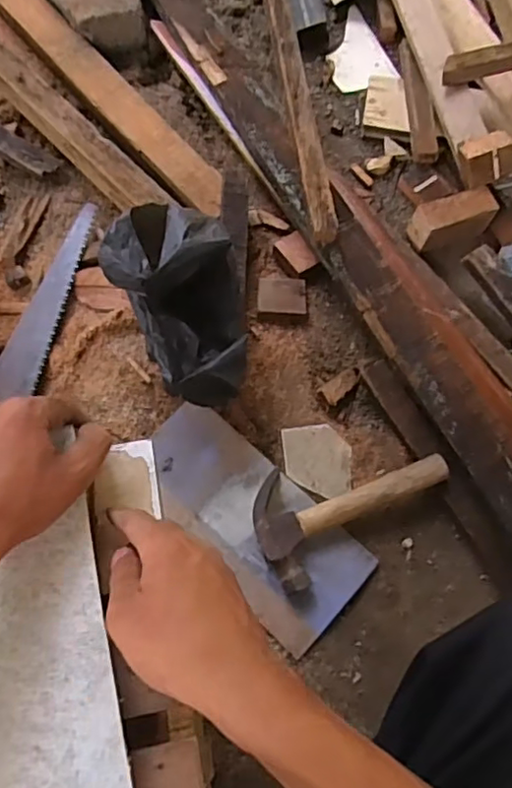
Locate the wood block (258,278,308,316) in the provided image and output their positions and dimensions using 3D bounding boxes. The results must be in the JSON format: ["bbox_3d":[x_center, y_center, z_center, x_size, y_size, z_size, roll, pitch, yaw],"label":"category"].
[{"bbox_3d":[0.033,-0.120,0.751,0.059,0.017,0.046,1,70,-1],"label":"wood block"}]

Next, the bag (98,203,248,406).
[{"bbox_3d":[-0.081,-0.072,0.648,0.135,0.183,0.186,-1,70,-2],"label":"bag"}]

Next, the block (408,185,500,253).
[{"bbox_3d":[0.251,-0.226,0.771,0.104,0.055,0.044,-21,72,-9],"label":"block"}]

